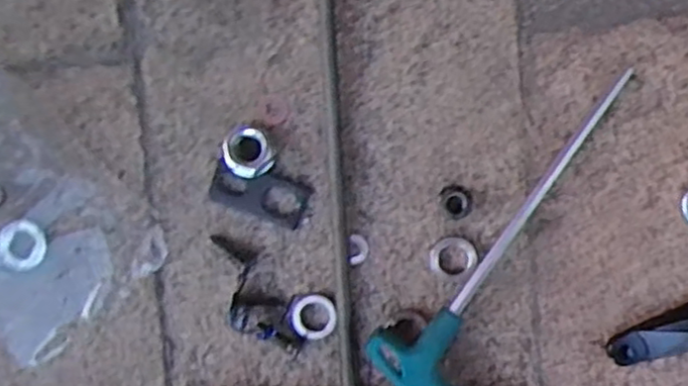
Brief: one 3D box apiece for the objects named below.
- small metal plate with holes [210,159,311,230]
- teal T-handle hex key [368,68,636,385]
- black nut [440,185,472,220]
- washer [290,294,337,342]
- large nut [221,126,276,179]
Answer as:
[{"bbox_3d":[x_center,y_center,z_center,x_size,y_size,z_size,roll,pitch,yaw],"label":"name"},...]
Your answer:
[{"bbox_3d":[-0.045,0.000,0.377,0.052,0.006,0.024,19,94,3],"label":"small metal plate with holes"},{"bbox_3d":[0.108,0.042,0.360,0.094,0.024,0.193,41,95,1],"label":"teal T-handle hex key"},{"bbox_3d":[0.059,0.005,0.369,0.015,0.009,0.017,-8,93,5],"label":"black nut"},{"bbox_3d":[-0.016,0.067,0.378,0.024,0.004,0.025,0,93,4],"label":"washer"},{"bbox_3d":[-0.050,-0.021,0.371,0.025,0.016,0.026,0,93,4],"label":"large nut"}]

